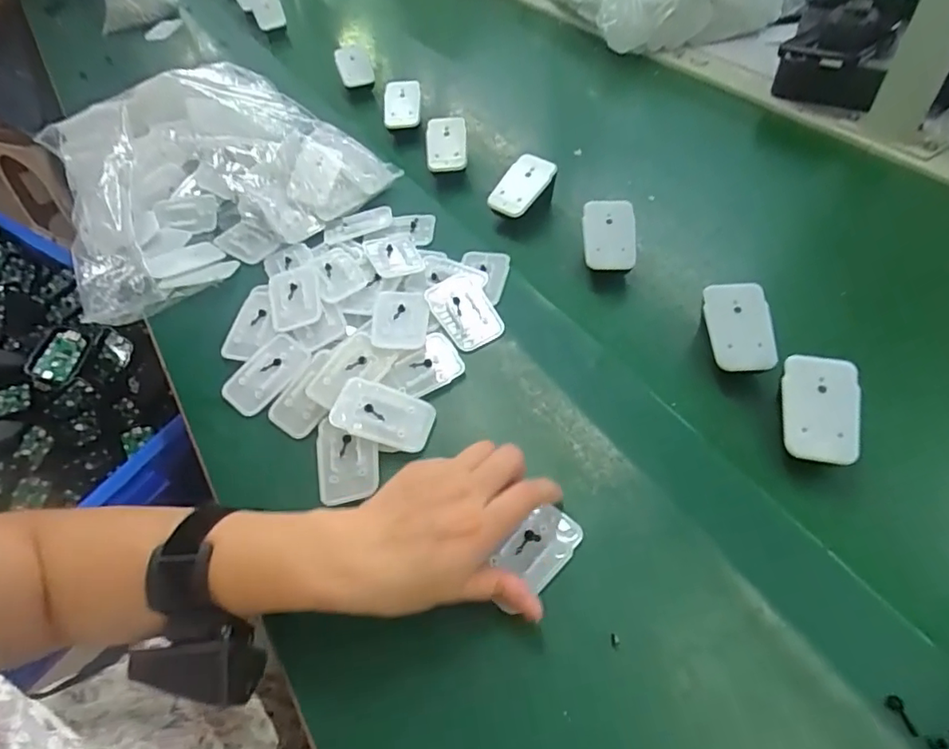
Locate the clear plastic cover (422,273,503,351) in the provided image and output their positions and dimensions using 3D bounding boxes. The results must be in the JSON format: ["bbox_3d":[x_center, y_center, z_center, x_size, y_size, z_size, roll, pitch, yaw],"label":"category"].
[{"bbox_3d":[-0.006,-0.053,0.473,0.048,0.014,0.071,-29,61,-16],"label":"clear plastic cover"}]

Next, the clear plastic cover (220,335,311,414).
[{"bbox_3d":[-0.165,0.001,0.449,0.043,0.011,0.070,37,65,28],"label":"clear plastic cover"}]

